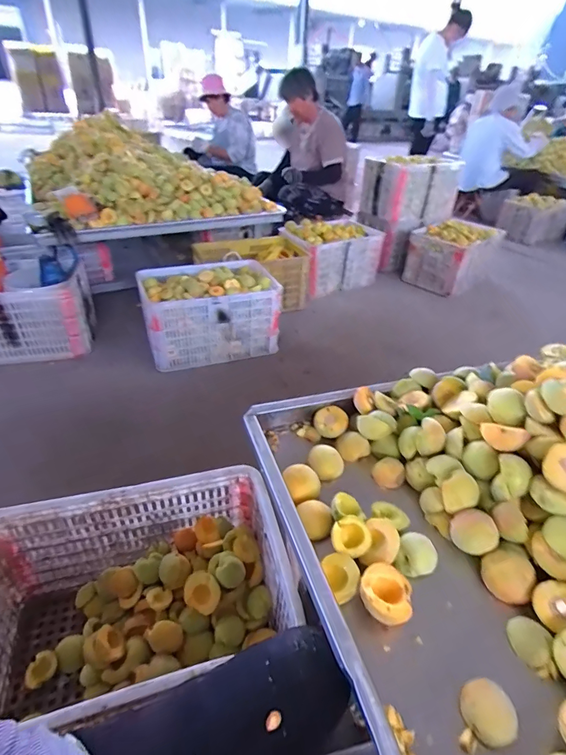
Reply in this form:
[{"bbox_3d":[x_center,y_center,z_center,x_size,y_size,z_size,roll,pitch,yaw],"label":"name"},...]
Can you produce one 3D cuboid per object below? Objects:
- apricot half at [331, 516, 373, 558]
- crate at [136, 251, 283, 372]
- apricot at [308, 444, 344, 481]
[{"bbox_3d":[0.093,0.218,0.548,0.054,0.026,0.050,0,62,0],"label":"apricot half"},{"bbox_3d":[-0.319,-0.285,1.749,0.539,0.345,0.380,-13,40,-20],"label":"crate"},{"bbox_3d":[0.071,0.144,0.685,0.049,0.040,0.049,2,38,-2],"label":"apricot"}]

